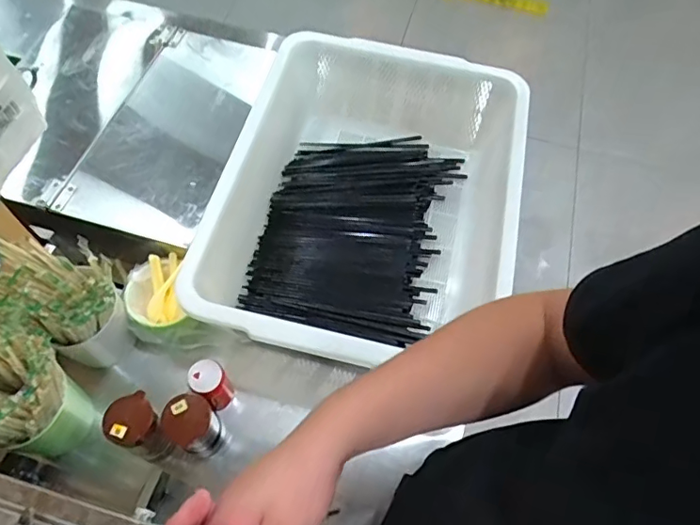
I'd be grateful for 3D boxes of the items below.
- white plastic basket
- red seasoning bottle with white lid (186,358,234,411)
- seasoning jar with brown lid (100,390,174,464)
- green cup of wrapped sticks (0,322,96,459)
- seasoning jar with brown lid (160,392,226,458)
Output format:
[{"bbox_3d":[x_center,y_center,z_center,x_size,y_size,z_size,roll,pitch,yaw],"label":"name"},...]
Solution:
[{"bbox_3d":[0.037,-0.086,0.828,0.409,0.182,0.529,12,61,4],"label":"white plastic basket"},{"bbox_3d":[-0.188,0.171,0.723,0.047,0.113,0.043,1,61,-2],"label":"red seasoning bottle with white lid"},{"bbox_3d":[-0.266,0.214,0.676,0.052,0.117,0.058,39,66,18],"label":"seasoning jar with brown lid"},{"bbox_3d":[-0.394,0.173,0.642,0.121,0.238,0.128,1,61,-2],"label":"green cup of wrapped sticks"},{"bbox_3d":[-0.203,0.216,0.691,0.054,0.131,0.060,31,64,14],"label":"seasoning jar with brown lid"}]

